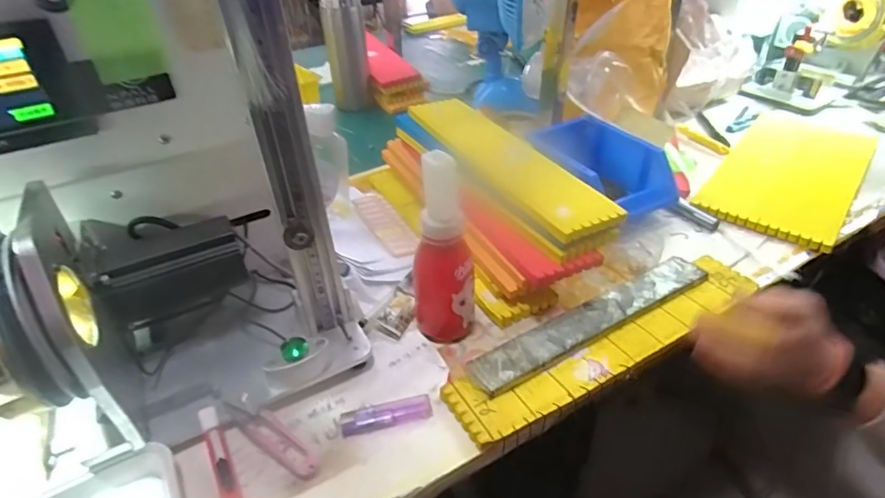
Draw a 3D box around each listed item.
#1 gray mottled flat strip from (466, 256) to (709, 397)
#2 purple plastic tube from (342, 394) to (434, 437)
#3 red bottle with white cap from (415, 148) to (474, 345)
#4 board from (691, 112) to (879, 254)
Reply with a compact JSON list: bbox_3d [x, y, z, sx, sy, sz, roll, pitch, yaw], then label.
[{"bbox_3d":[0.150,0.068,0.513,0.277,0.010,0.041,-22,40,-23],"label":"gray mottled flat strip"},{"bbox_3d":[-0.048,0.143,0.454,0.077,0.010,0.023,-11,39,-11],"label":"purple plastic tube"},{"bbox_3d":[0.001,0.005,0.482,0.054,0.182,0.055,-2,38,1],"label":"red bottle with white cap"},{"bbox_3d":[0.501,-0.119,0.749,0.165,0.008,0.363,25,45,30],"label":"board"}]

